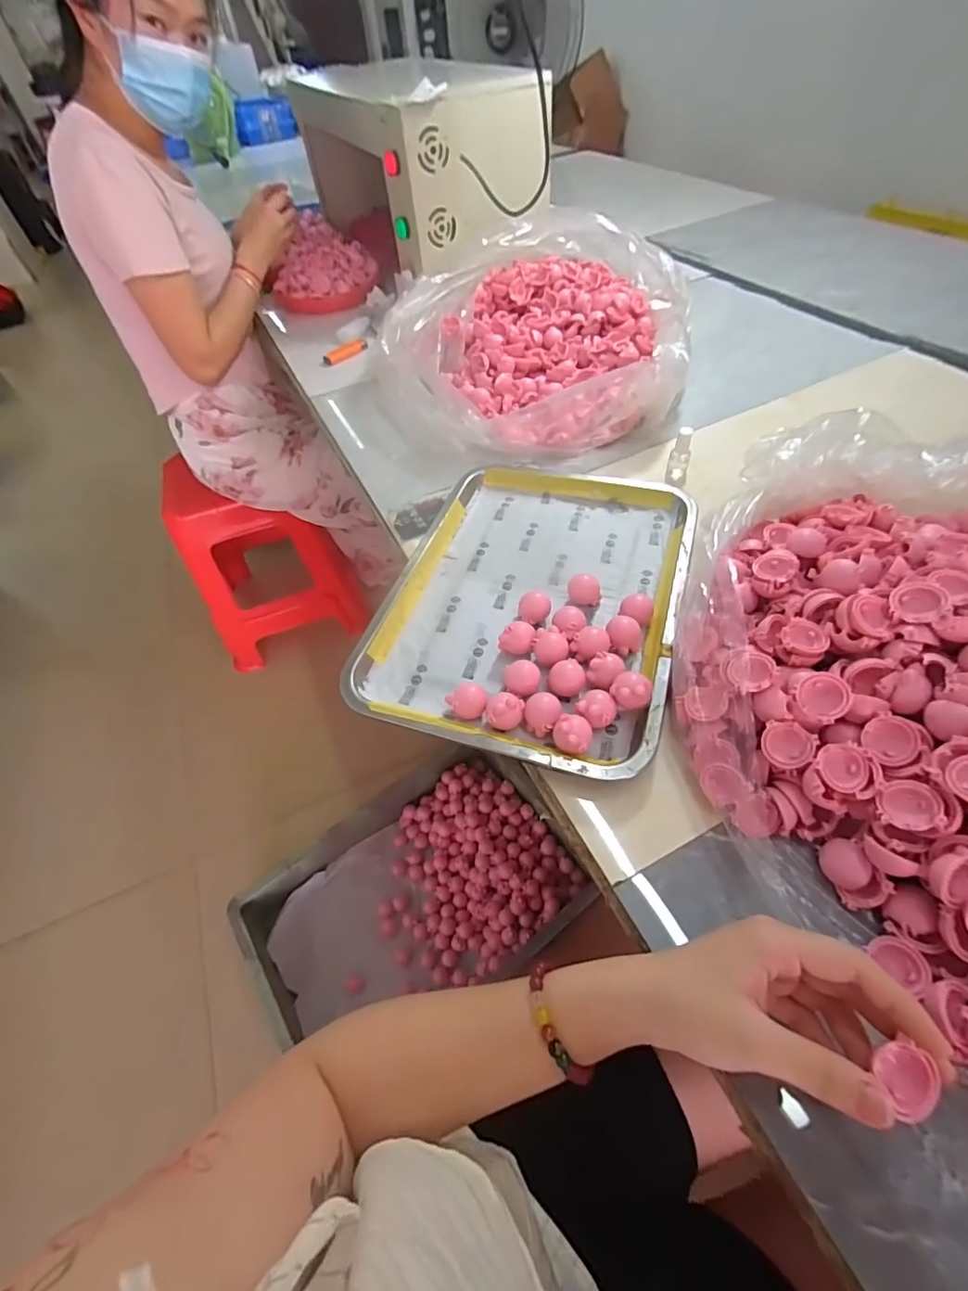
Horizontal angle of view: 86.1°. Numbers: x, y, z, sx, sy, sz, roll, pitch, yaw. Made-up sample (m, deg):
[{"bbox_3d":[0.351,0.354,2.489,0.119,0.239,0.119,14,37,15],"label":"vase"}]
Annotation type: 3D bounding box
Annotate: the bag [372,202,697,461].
[{"bbox_3d":[0.073,-0.454,0.736,0.433,0.133,0.440,0,52,5],"label":"bag"}]

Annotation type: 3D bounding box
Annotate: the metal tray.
[{"bbox_3d":[0.050,-0.060,0.502,0.264,0.030,0.361,12,54,14],"label":"metal tray"}]

